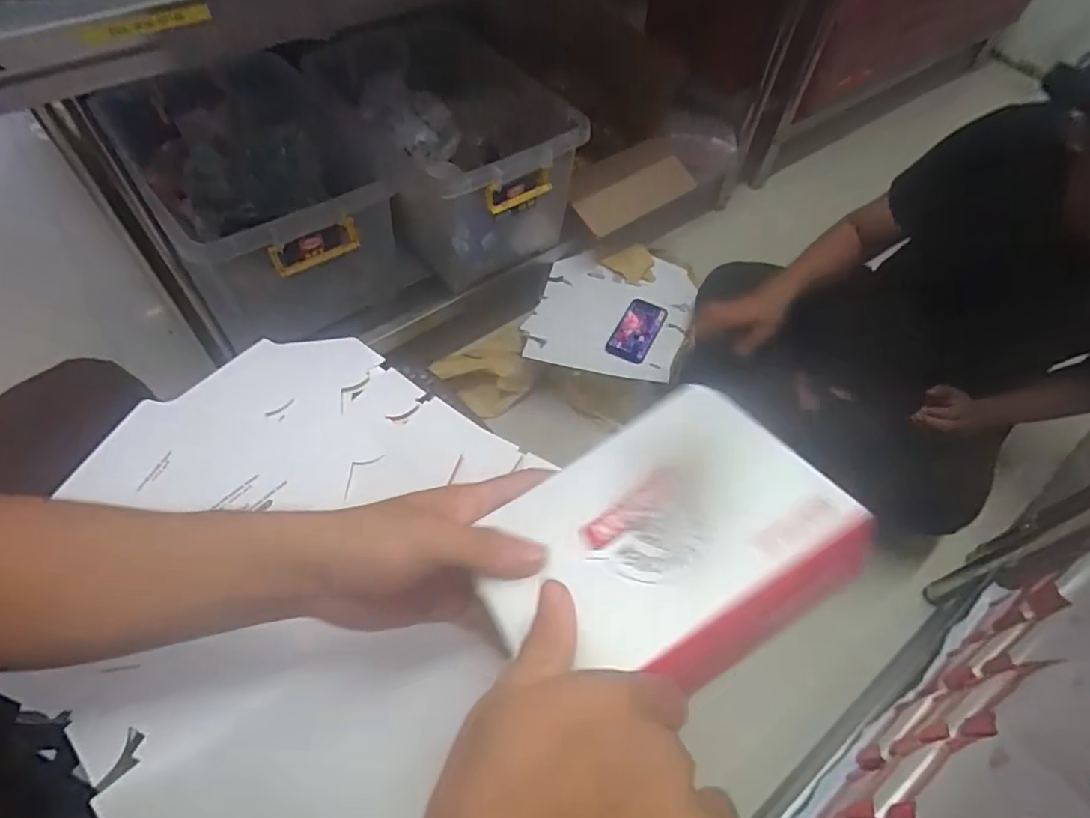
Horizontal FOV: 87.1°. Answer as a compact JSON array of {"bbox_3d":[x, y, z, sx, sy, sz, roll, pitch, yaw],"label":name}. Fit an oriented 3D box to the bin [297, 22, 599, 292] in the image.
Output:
[{"bbox_3d":[-0.176,-0.503,1.155,0.377,0.337,0.467,-26,61,-20],"label":"bin"}]

